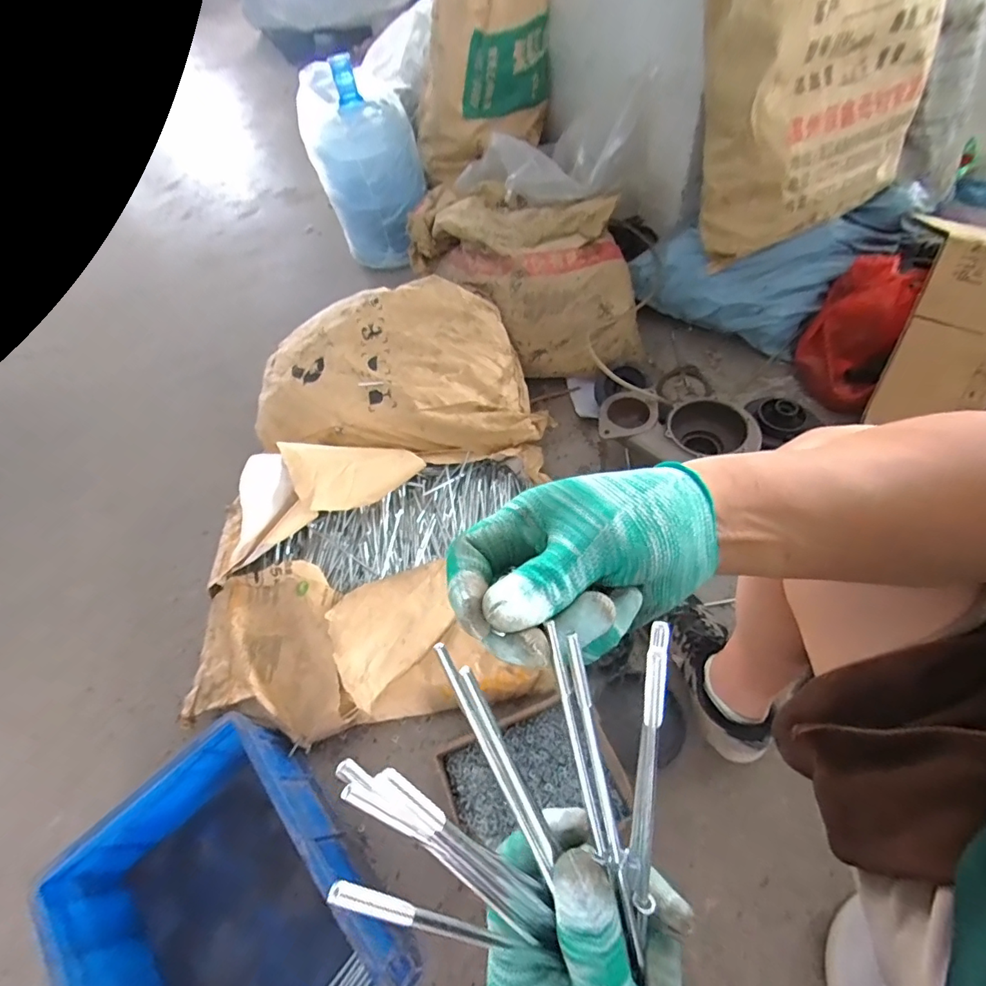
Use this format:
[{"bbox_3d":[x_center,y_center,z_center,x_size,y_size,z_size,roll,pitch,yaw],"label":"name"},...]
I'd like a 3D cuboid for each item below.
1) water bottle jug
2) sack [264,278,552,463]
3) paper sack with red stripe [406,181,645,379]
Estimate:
[{"bbox_3d":[-0.342,-0.893,1.354,0.283,0.430,0.239,-15,56,-1],"label":"water bottle jug"},{"bbox_3d":[-0.193,-0.235,0.950,0.562,0.196,0.287,-4,57,6],"label":"sack"},{"bbox_3d":[0.093,-0.510,1.083,0.347,0.252,0.543,-36,59,-14],"label":"paper sack with red stripe"}]

